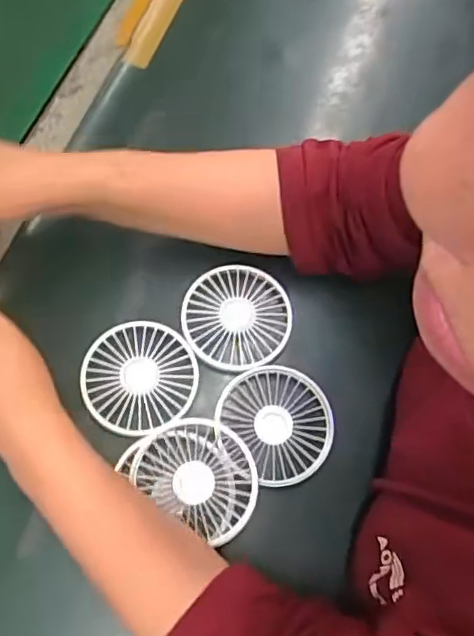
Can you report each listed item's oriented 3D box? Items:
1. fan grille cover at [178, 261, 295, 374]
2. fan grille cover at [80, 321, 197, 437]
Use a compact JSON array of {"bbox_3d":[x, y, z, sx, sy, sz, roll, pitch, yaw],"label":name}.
[{"bbox_3d":[0.000,-0.001,0.471,0.085,0.012,0.083,-7,70,-5],"label":"fan grille cover"},{"bbox_3d":[-0.075,0.044,0.446,0.084,0.006,0.086,36,72,10],"label":"fan grille cover"}]

